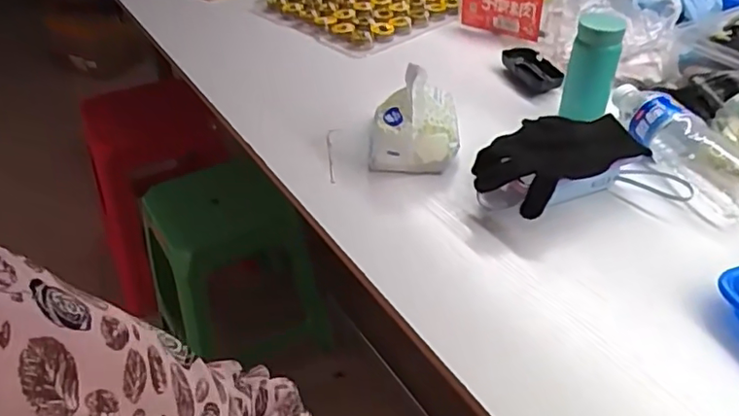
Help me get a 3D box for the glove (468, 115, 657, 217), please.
[{"bbox_3d":[0.196,-0.056,0.624,0.186,0.031,0.105,-22,45,-25],"label":"glove"}]

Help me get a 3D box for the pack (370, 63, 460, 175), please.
[{"bbox_3d":[0.054,-0.104,0.687,0.102,0.099,0.107,2,38,5],"label":"pack"}]

